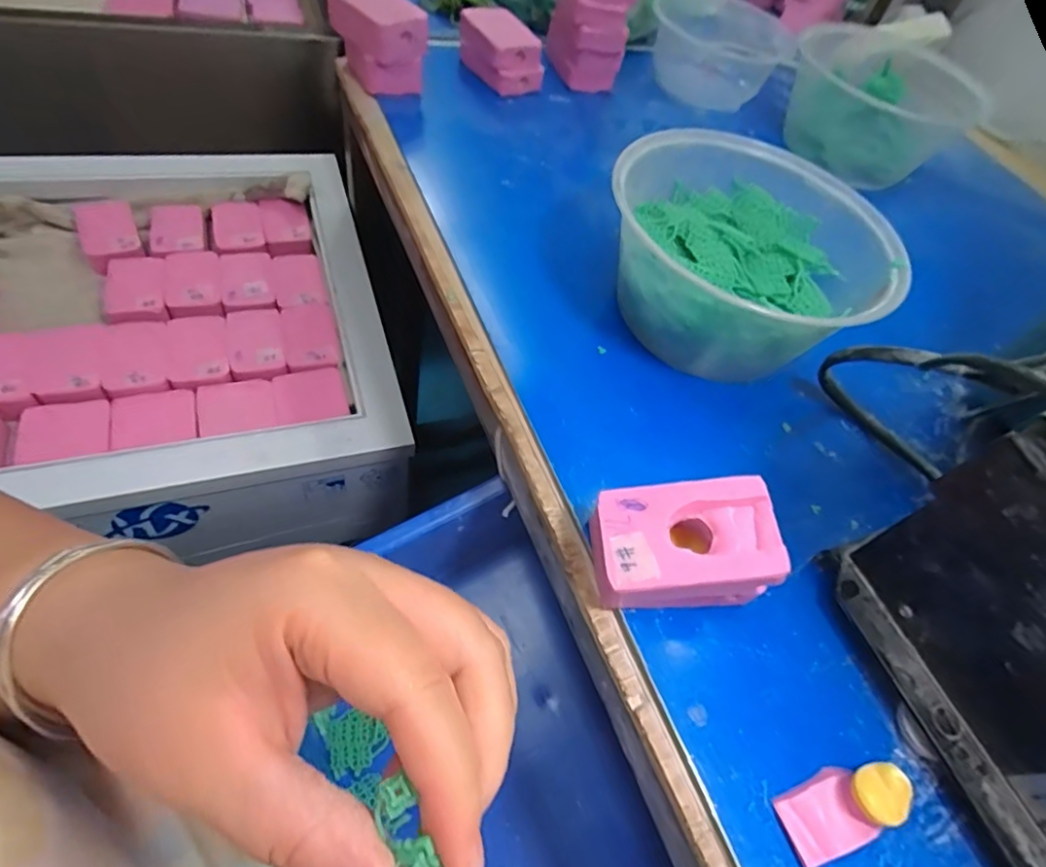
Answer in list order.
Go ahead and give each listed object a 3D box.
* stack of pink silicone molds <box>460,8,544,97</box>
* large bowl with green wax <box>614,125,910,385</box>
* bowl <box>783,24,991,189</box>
[{"bbox_3d":[-0.021,-0.338,0.517,0.056,0.040,0.078,-23,62,-24],"label":"stack of pink silicone molds"},{"bbox_3d":[0.131,-0.109,0.352,0.154,0.073,0.147,6,55,-8],"label":"large bowl with green wax"},{"bbox_3d":[0.334,-0.324,0.559,0.149,0.070,0.203,26,54,6],"label":"bowl"}]

